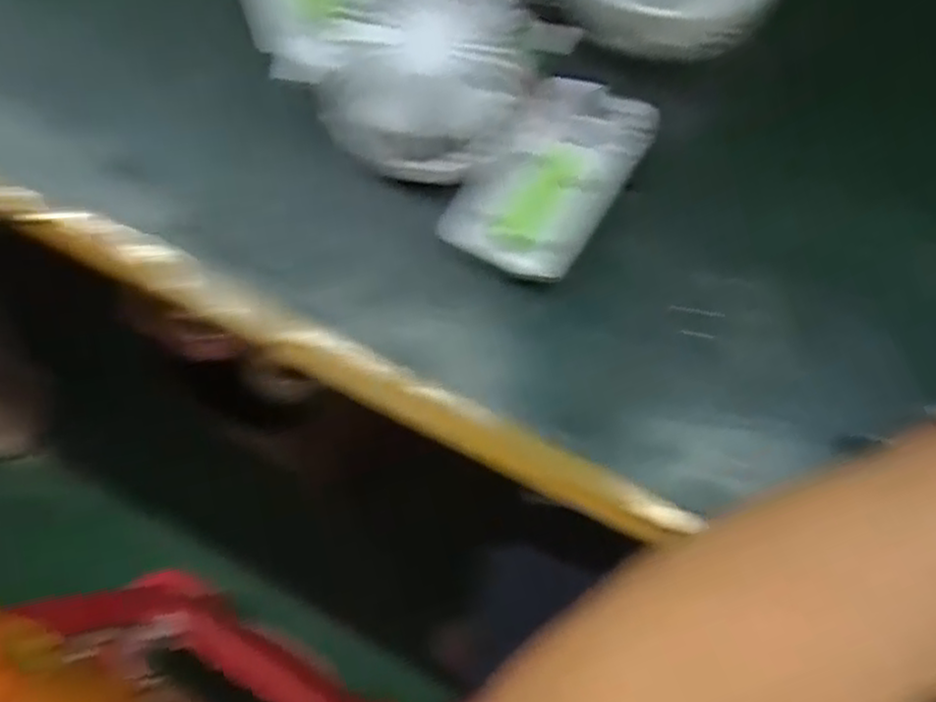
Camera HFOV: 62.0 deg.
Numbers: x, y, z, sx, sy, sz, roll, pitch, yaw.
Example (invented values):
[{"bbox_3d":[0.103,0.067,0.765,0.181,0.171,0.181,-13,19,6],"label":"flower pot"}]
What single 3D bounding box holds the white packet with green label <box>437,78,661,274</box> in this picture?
[{"bbox_3d":[0.036,-0.077,0.337,0.058,0.012,0.095,31,73,13],"label":"white packet with green label"}]

